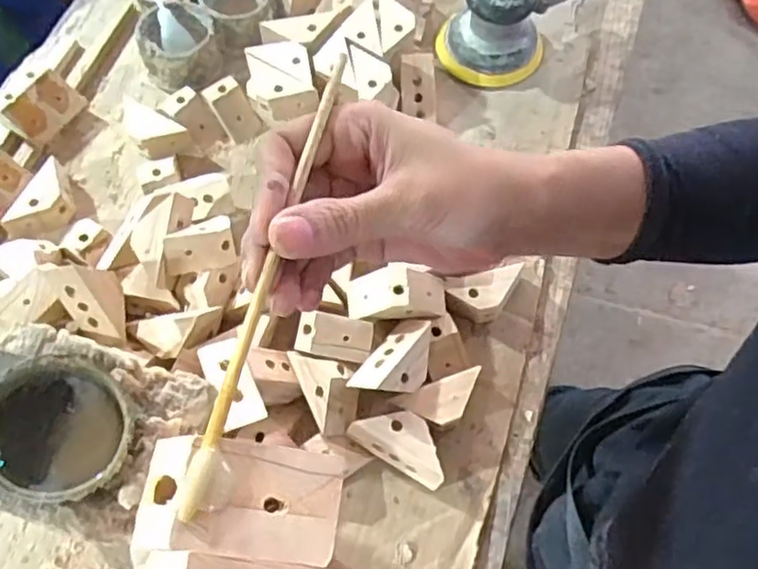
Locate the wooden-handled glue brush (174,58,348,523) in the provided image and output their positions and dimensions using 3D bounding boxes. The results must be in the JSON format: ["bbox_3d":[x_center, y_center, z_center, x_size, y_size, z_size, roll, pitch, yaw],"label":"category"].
[{"bbox_3d":[-0.037,-0.013,0.242,0.006,0.005,0.192,10,63,8],"label":"wooden-handled glue brush"}]

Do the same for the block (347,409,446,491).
[{"bbox_3d":[0.021,0.128,0.540,0.079,0.042,0.040,25,68,14],"label":"block"}]

